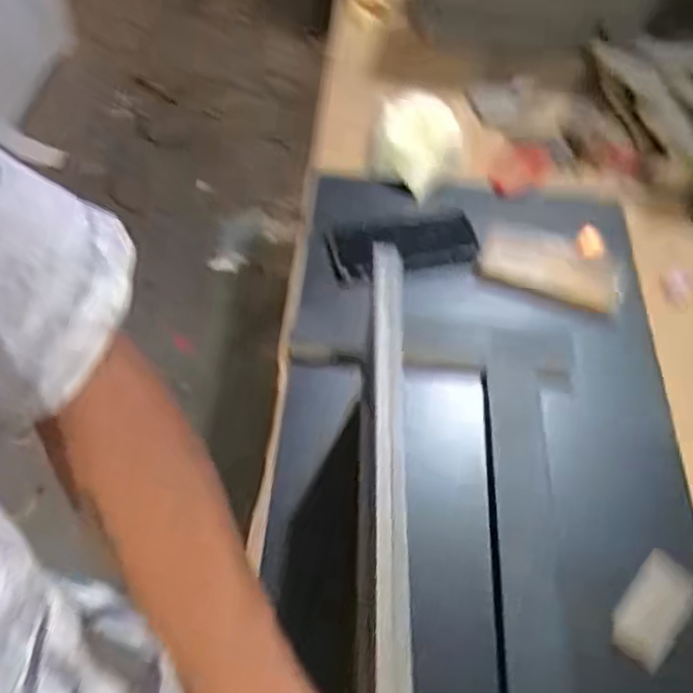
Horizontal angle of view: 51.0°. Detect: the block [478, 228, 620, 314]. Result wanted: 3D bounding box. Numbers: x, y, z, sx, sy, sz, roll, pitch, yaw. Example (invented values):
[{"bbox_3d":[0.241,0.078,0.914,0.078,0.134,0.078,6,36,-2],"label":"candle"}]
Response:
[{"bbox_3d":[0.226,-0.091,0.800,0.148,0.018,0.087,19,54,13],"label":"block"}]

